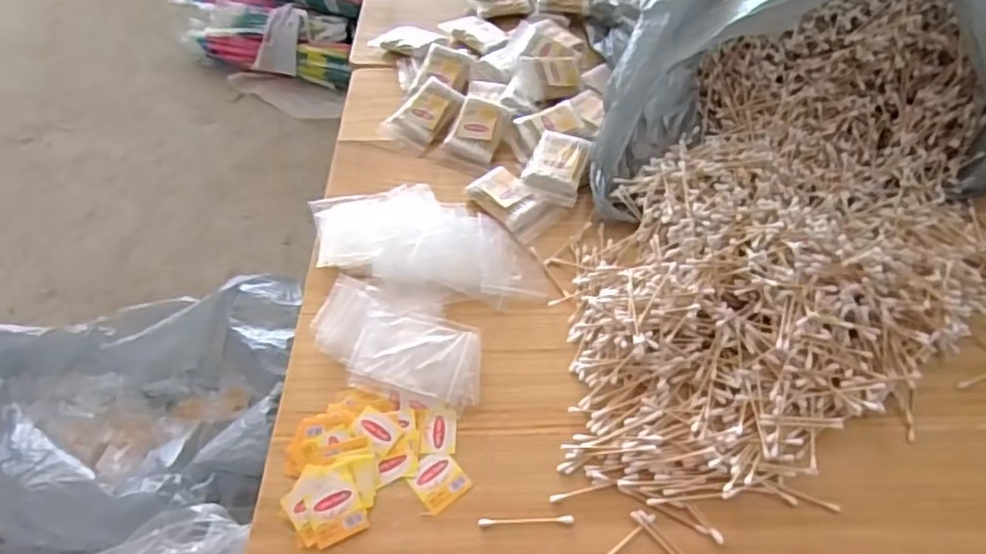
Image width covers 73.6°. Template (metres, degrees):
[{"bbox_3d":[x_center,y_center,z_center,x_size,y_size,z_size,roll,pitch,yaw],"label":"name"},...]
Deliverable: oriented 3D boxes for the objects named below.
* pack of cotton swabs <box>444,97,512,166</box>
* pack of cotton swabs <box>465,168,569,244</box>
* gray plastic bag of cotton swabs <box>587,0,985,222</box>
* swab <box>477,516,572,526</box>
[{"bbox_3d":[-0.017,-0.154,0.698,0.052,0.018,0.069,16,83,11],"label":"pack of cotton swabs"},{"bbox_3d":[0.020,-0.072,0.641,0.088,0.014,0.052,35,58,24],"label":"pack of cotton swabs"},{"bbox_3d":[0.295,-0.243,0.654,0.427,0.185,0.356,-8,54,-5],"label":"gray plastic bag of cotton swabs"},{"bbox_3d":[0.024,0.173,0.468,0.067,0.004,0.006,-1,51,-2],"label":"swab"}]

